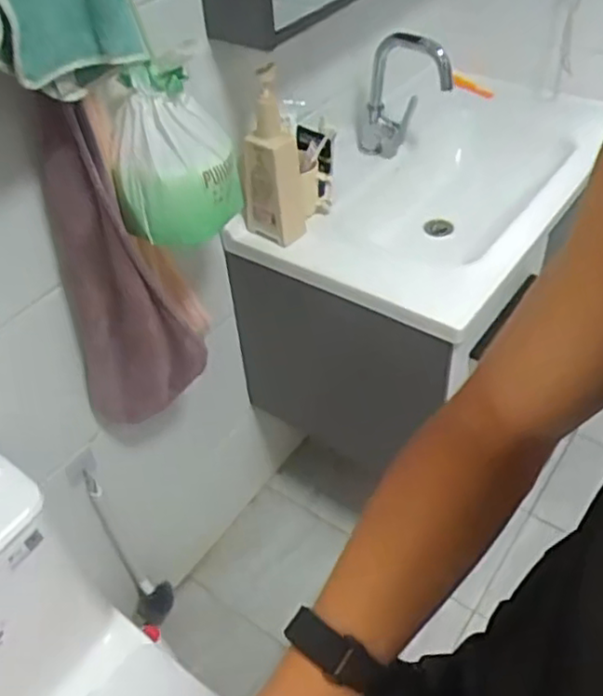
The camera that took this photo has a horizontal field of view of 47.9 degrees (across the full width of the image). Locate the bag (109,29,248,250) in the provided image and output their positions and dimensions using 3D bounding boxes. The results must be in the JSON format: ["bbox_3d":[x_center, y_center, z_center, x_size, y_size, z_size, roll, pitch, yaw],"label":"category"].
[{"bbox_3d":[-0.176,-0.277,0.899,0.155,0.230,0.175,-8,44,-4],"label":"bag"}]

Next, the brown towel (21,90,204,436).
[{"bbox_3d":[-0.261,-0.091,0.966,0.182,0.522,0.062,-23,47,-18],"label":"brown towel"}]

